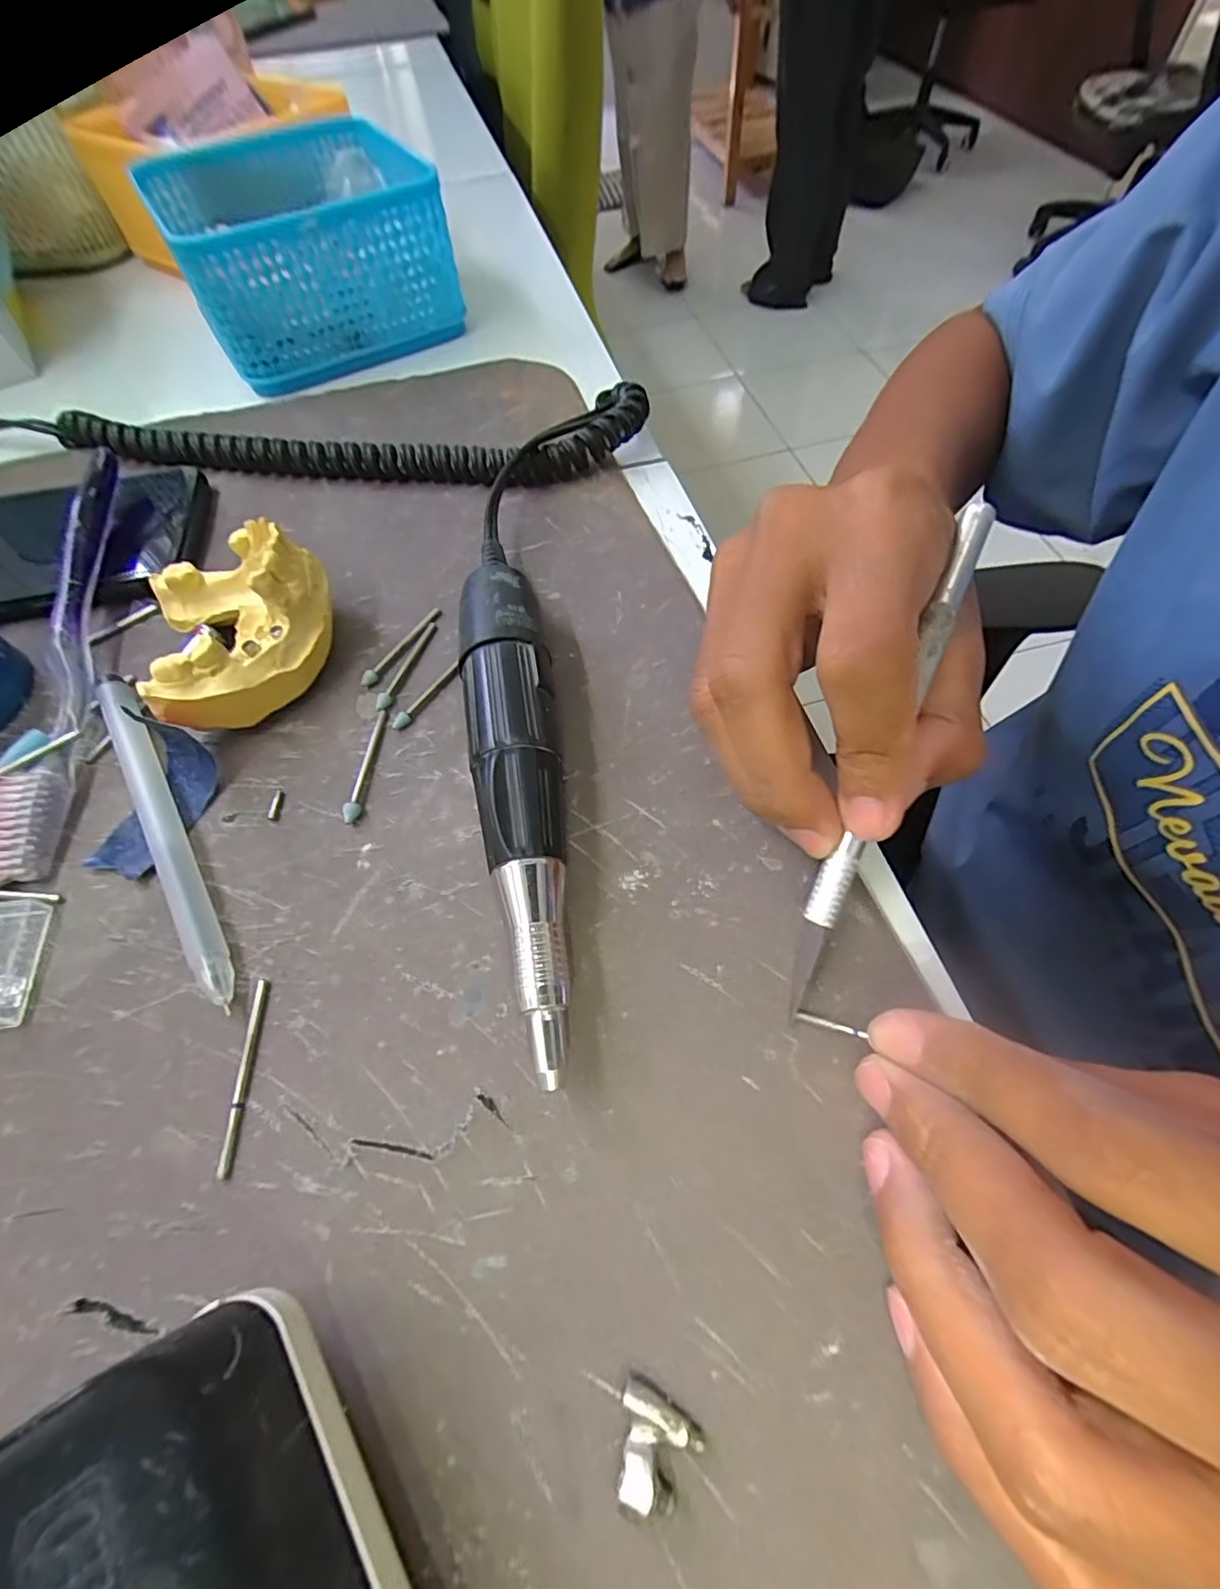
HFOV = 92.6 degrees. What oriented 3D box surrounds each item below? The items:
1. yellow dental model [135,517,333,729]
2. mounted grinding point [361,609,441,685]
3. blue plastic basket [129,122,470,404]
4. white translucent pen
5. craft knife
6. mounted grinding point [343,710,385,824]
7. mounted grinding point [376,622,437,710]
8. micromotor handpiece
[{"bbox_3d":[-0.123,-0.059,0.197,0.058,0.037,0.073,-22,62,-9],"label":"yellow dental model"},{"bbox_3d":[-0.075,-0.054,0.211,0.007,0.004,0.041,30,66,17],"label":"mounted grinding point"},{"bbox_3d":[-0.167,-0.299,0.320,0.124,0.063,0.138,-29,64,-14],"label":"blue plastic basket"},{"bbox_3d":[-0.134,0.008,0.174,0.009,0.011,0.123,-32,64,-14],"label":"white translucent pen"},{"bbox_3d":[0.070,-0.010,0.149,0.008,0.007,0.136,22,89,13],"label":"craft knife"},{"bbox_3d":[-0.078,-0.010,0.185,0.004,0.004,0.041,0,61,2],"label":"mounted grinding point"},{"bbox_3d":[-0.072,-0.046,0.206,0.004,0.004,0.042,13,62,9],"label":"mounted grinding point"},{"bbox_3d":[-0.027,-0.011,0.170,0.025,0.029,0.165,-10,60,-2],"label":"micromotor handpiece"}]

